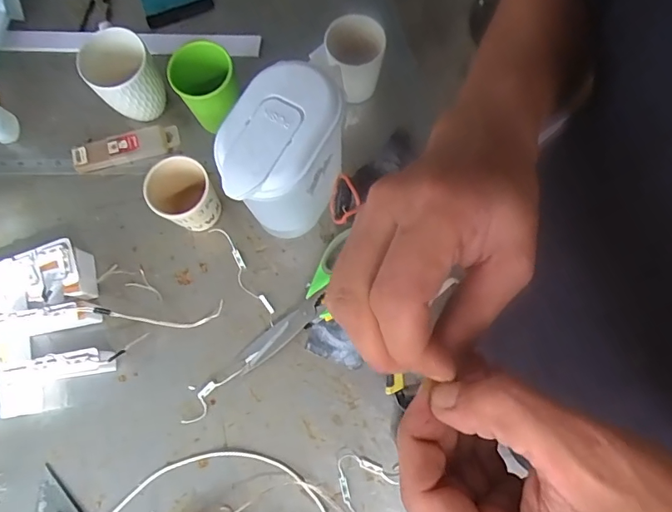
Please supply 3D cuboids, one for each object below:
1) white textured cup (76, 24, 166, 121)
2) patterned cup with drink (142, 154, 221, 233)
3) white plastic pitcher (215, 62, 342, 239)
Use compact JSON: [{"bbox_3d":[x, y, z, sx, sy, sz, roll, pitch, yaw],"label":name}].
[{"bbox_3d":[-0.254,-0.211,0.581,0.076,0.099,0.077,0,77,1],"label":"white textured cup"},{"bbox_3d":[-0.180,-0.069,0.579,0.074,0.087,0.068,-29,79,-4],"label":"patterned cup with drink"},{"bbox_3d":[-0.049,-0.097,0.519,0.145,0.186,0.092,-43,80,-8],"label":"white plastic pitcher"}]

